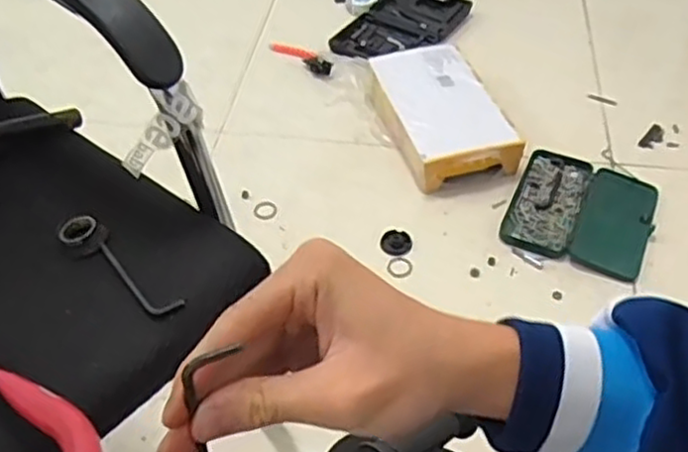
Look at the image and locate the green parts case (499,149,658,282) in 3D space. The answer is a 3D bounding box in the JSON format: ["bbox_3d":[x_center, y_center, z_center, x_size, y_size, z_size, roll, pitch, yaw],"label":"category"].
[{"bbox_3d":[0.440,-0.025,1.309,0.247,0.025,0.261,19,50,18],"label":"green parts case"}]

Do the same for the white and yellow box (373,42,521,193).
[{"bbox_3d":[0.198,-0.231,1.435,0.209,0.098,0.340,-14,49,-12],"label":"white and yellow box"}]

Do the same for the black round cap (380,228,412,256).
[{"bbox_3d":[0.093,0.028,1.268,0.055,0.008,0.050,-1,47,1],"label":"black round cap"}]

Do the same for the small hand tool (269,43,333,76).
[{"bbox_3d":[-0.100,-0.390,1.625,0.173,0.032,0.039,29,54,25],"label":"small hand tool"}]

